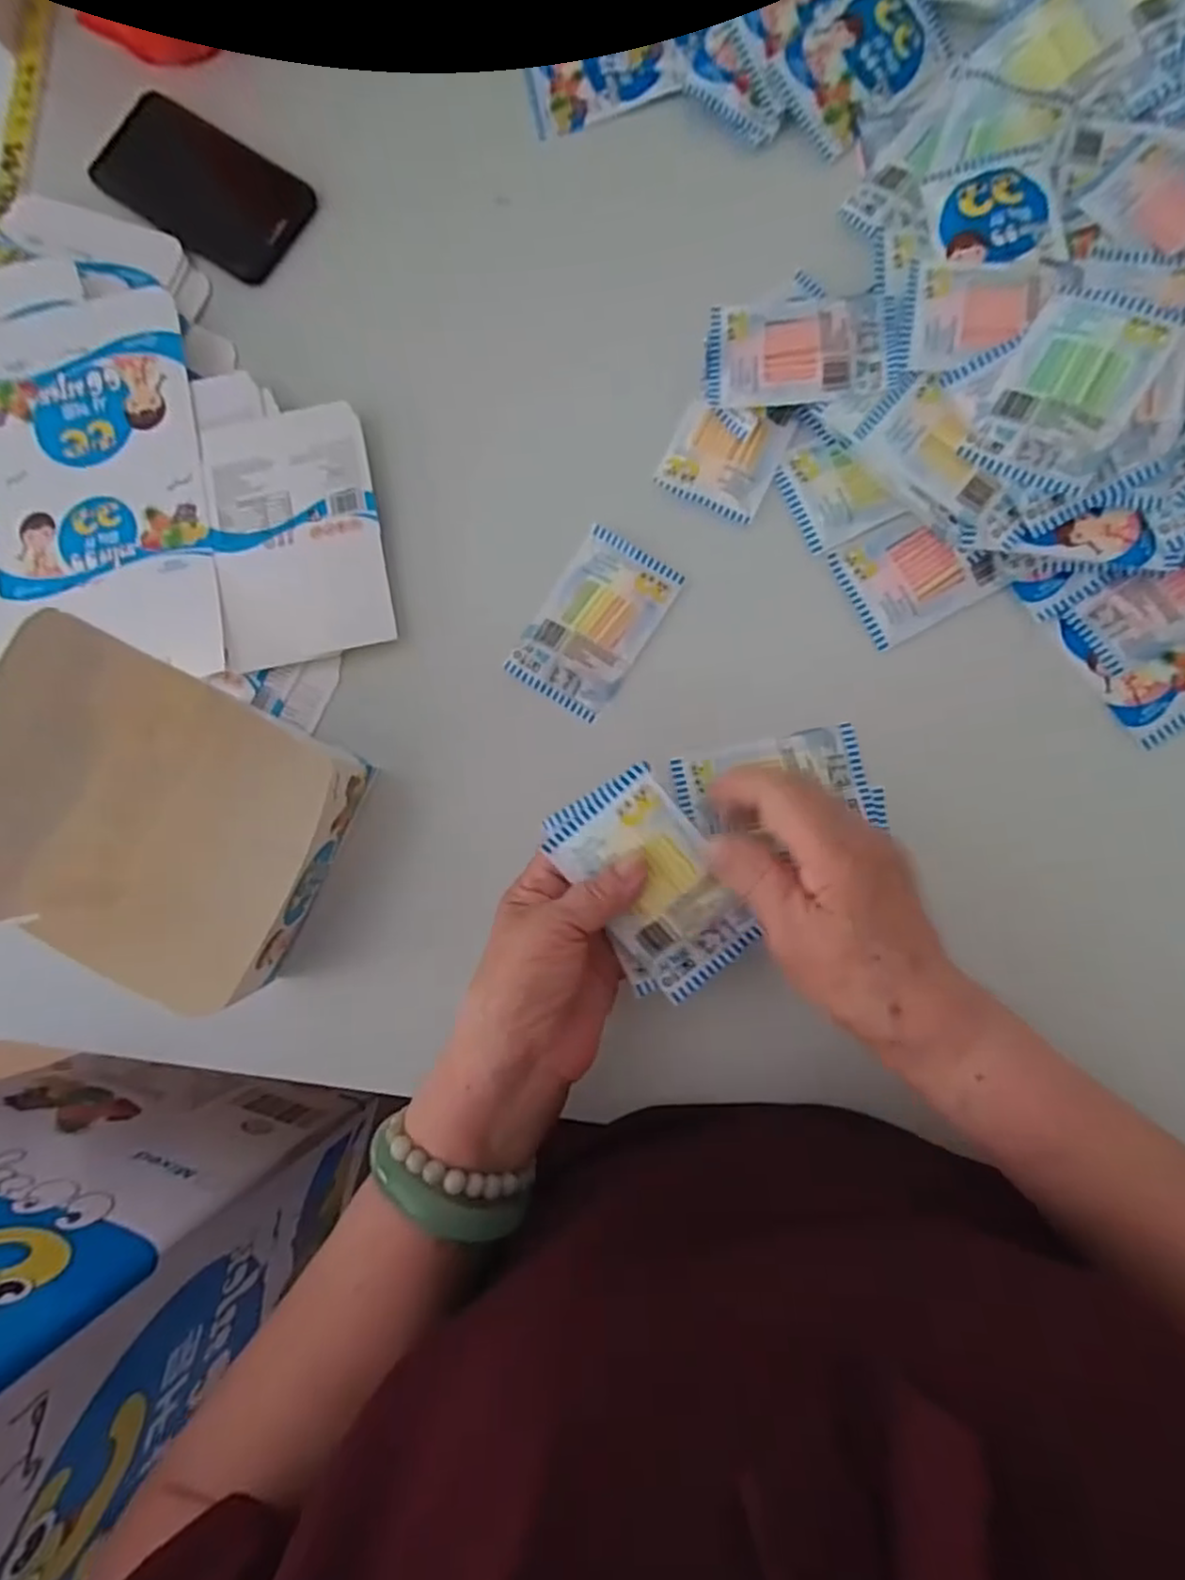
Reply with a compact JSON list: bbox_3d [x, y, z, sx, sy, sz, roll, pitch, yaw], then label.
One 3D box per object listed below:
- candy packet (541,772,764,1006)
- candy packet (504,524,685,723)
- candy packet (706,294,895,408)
[{"bbox_3d":[0.033,0.048,0.342,0.063,0.015,0.099,-39,88,4],"label":"candy packet"},{"bbox_3d":[0.001,-0.099,0.419,0.064,0.010,0.101,33,89,8],"label":"candy packet"},{"bbox_3d":[0.118,-0.250,0.404,0.100,0.019,0.059,1,85,6],"label":"candy packet"}]

